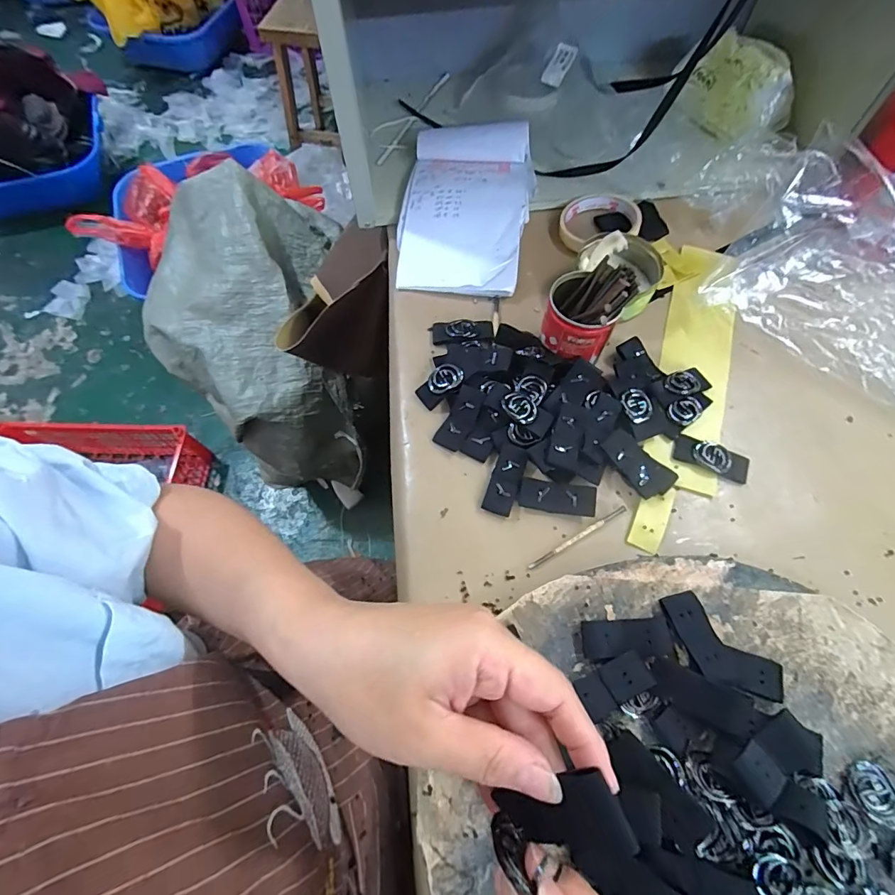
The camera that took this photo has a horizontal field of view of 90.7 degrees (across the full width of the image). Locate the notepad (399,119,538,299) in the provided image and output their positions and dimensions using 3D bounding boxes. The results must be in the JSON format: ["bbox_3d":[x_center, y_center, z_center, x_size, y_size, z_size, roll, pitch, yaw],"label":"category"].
[{"bbox_3d":[0.021,-0.281,0.509,0.141,0.026,0.244,8,65,4],"label":"notepad"}]

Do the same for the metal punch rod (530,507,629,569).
[{"bbox_3d":[0.109,0.073,0.364,0.098,0.004,0.005,-29,70,-10],"label":"metal punch rod"}]

